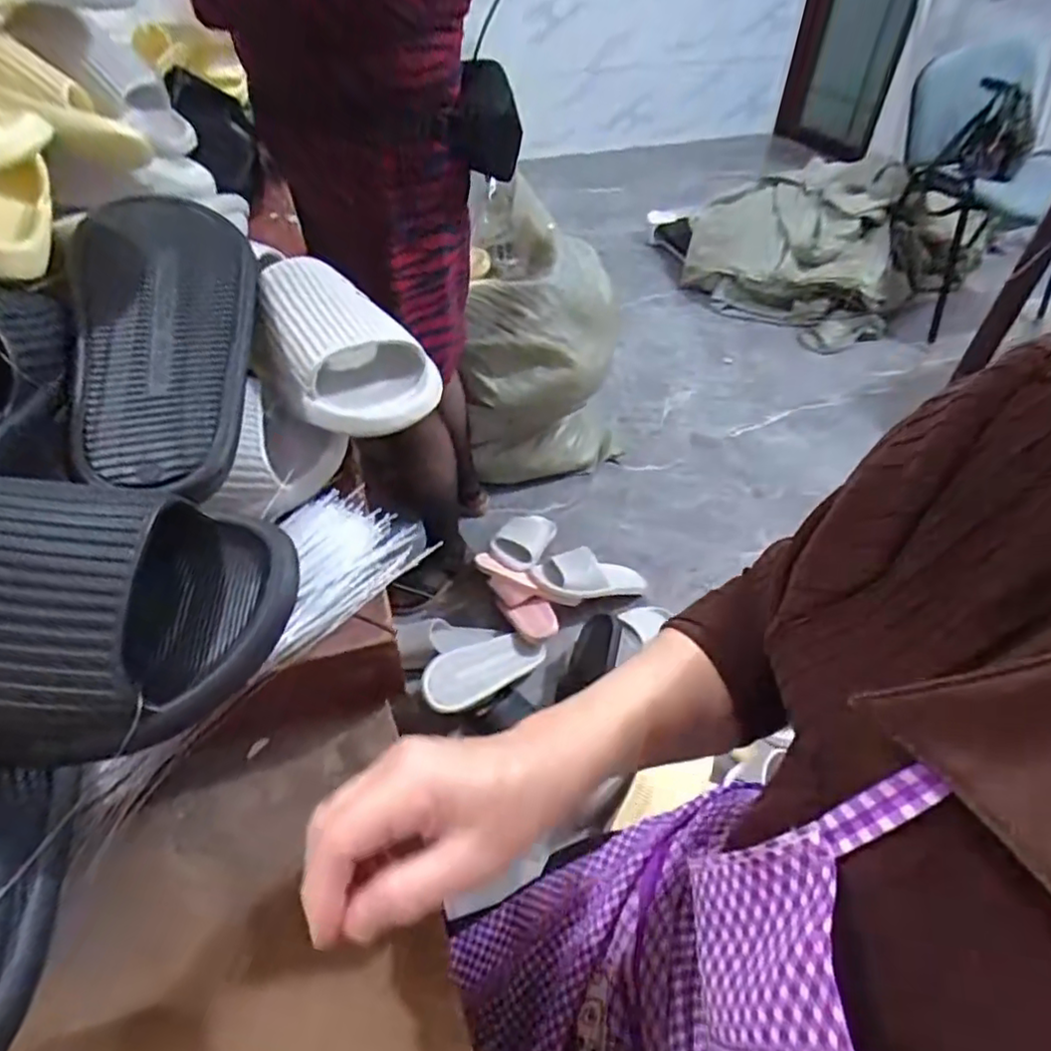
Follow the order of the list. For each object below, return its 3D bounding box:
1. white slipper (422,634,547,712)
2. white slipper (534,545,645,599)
[{"bbox_3d":[-0.083,0.276,1.258,0.258,0.059,0.122,-25,52,-24],"label":"white slipper"},{"bbox_3d":[0.155,0.123,1.454,0.285,0.075,0.127,6,40,-32],"label":"white slipper"}]

